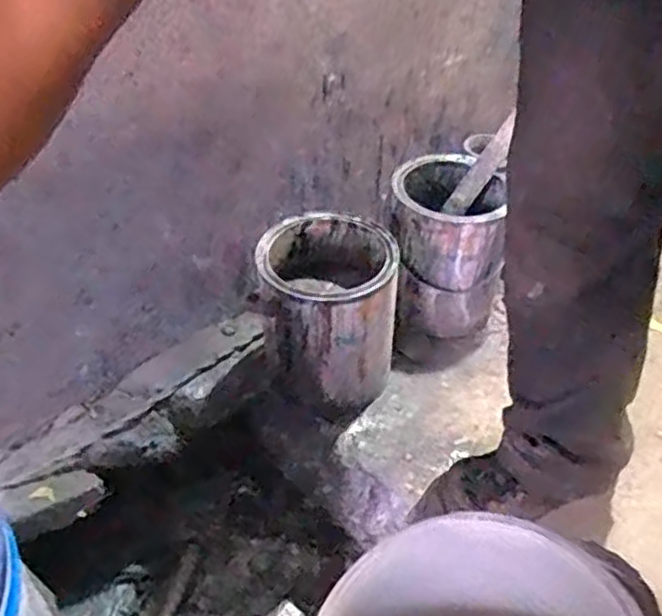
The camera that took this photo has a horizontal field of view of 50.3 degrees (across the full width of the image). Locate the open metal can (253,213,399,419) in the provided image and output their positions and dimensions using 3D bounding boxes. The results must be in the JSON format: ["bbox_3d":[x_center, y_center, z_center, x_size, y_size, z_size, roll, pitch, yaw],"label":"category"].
[{"bbox_3d":[-0.005,0.010,0.880,0.151,0.197,0.170,-6,42,-8],"label":"open metal can"}]

